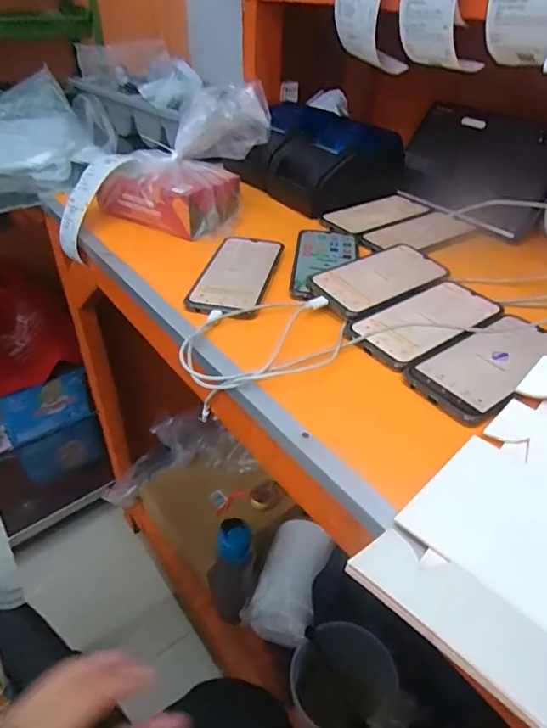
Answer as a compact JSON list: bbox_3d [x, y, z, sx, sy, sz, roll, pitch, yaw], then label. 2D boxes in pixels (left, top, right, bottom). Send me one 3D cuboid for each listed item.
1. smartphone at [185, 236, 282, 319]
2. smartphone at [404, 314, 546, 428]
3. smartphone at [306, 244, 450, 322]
[{"bbox_3d":[-0.042,-0.104,0.566,0.078,0.015,0.170,9,39,8],"label":"smartphone"},{"bbox_3d":[0.201,-0.003,0.448,0.168,0.006,0.080,-25,46,-30],"label":"smartphone"},{"bbox_3d":[0.122,-0.098,0.556,0.166,0.015,0.087,-25,46,-31],"label":"smartphone"}]

